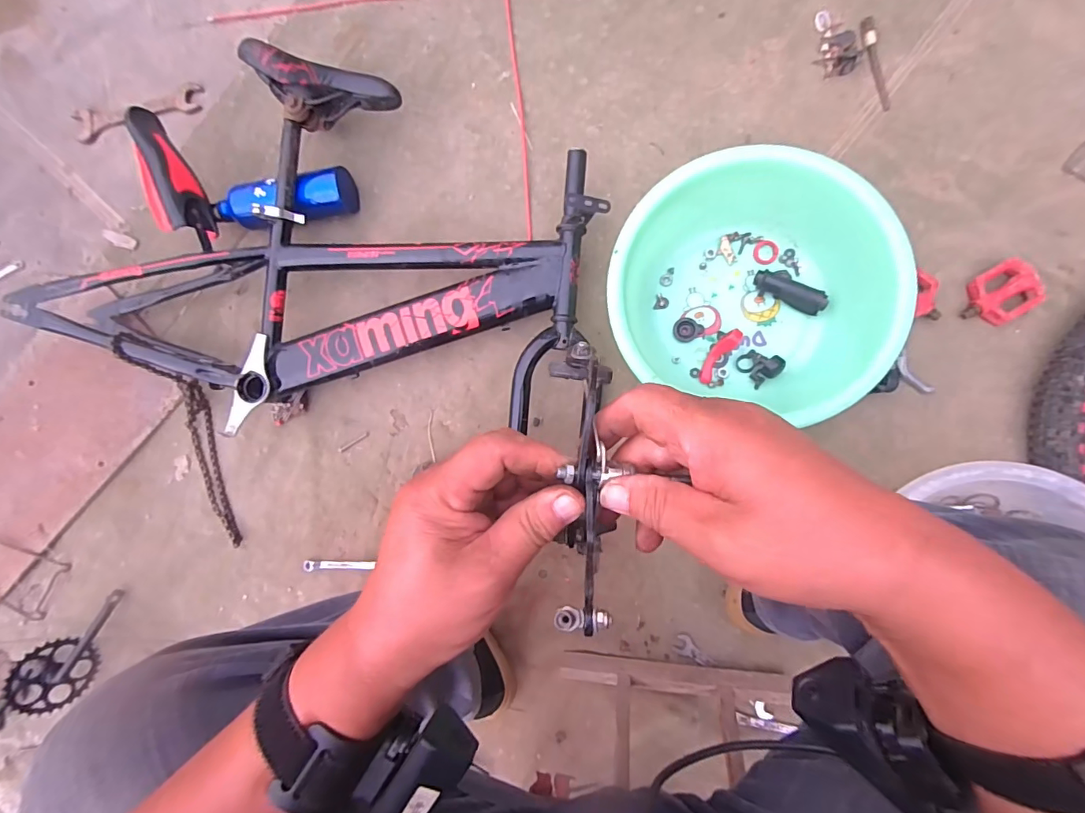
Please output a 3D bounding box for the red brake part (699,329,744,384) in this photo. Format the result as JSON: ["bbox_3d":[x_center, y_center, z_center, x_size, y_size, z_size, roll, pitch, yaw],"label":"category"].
[{"bbox_3d":[0.256,-0.074,0.699,0.024,0.011,0.087,34,106,6],"label":"red brake part"}]

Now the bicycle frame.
[{"bbox_3d":[-0.332,-0.155,0.736,0.856,0.110,0.263,-11,88,6],"label":"bicycle frame"}]

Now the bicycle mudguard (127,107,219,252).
[{"bbox_3d":[-0.586,-0.354,0.754,0.072,0.054,0.240,-30,86,5],"label":"bicycle mudguard"}]

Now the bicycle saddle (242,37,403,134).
[{"bbox_3d":[-0.314,-0.455,0.709,0.194,0.122,0.074,11,90,6],"label":"bicycle saddle"}]

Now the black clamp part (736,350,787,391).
[{"bbox_3d":[0.315,-0.060,0.693,0.048,0.031,0.051,-41,85,4],"label":"black clamp part"}]

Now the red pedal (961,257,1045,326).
[{"bbox_3d":[0.626,-0.153,0.652,0.098,0.022,0.071,-33,86,5],"label":"red pedal"}]

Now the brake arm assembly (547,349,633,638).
[{"bbox_3d":[0.020,0.027,0.247,0.033,0.035,0.161,-2,55,6],"label":"brake arm assembly"}]

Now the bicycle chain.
[{"bbox_3d":[-0.567,0.068,0.746,0.051,0.137,0.336,-16,88,6],"label":"bicycle chain"}]

